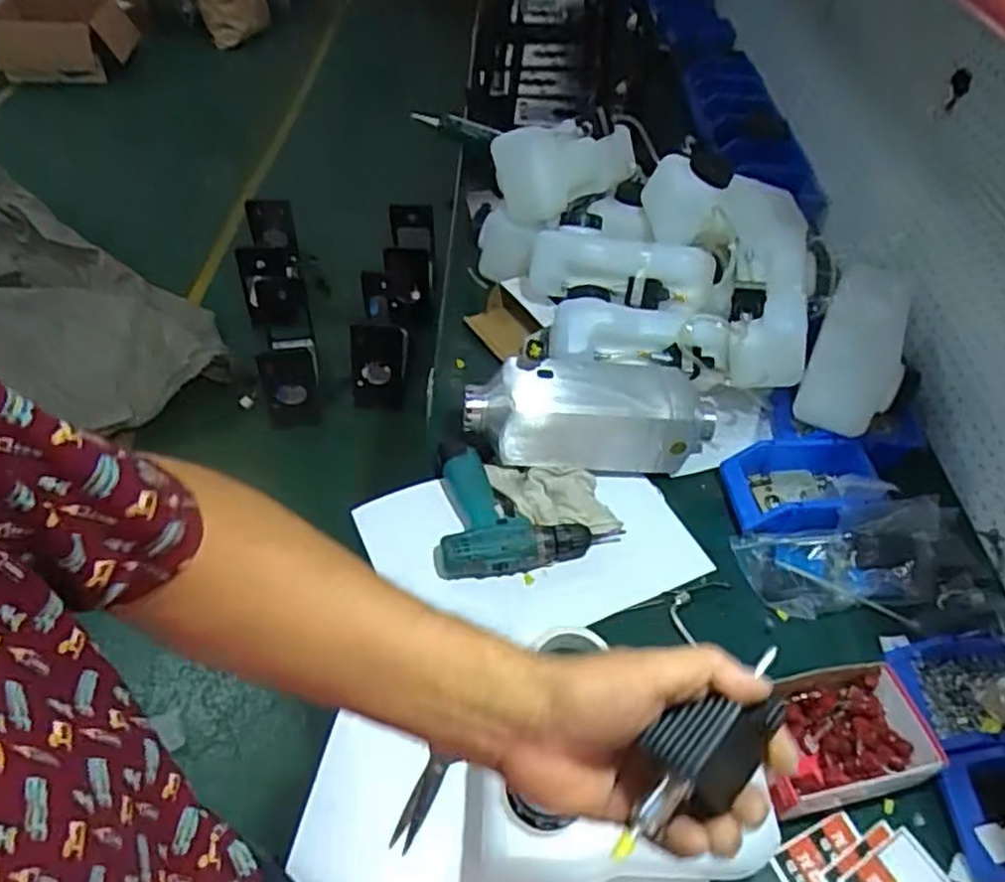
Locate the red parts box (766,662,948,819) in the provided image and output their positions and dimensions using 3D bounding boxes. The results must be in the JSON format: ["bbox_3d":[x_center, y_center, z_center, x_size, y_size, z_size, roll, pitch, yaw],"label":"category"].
[{"bbox_3d":[0.347,0.307,0.737,0.190,0.048,0.119,-8,50,-11],"label":"red parts box"}]

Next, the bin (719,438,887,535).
[{"bbox_3d":[0.404,0.055,0.946,0.194,0.078,0.128,2,48,-3],"label":"bin"}]

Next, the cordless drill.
[{"bbox_3d":[0.027,0.084,0.921,0.234,0.050,0.190,-4,49,-8],"label":"cordless drill"}]

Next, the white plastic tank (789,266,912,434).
[{"bbox_3d":[0.485,-0.132,0.966,0.106,0.090,0.244,16,87,9],"label":"white plastic tank"}]

